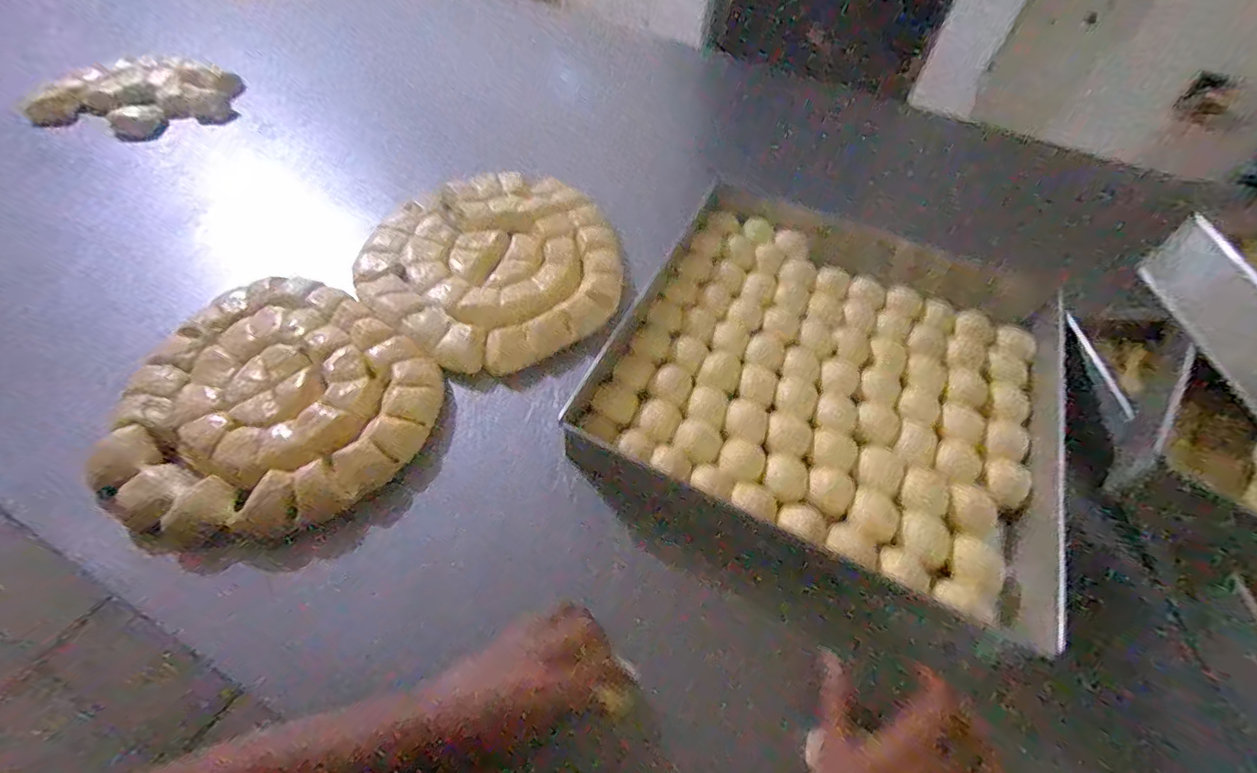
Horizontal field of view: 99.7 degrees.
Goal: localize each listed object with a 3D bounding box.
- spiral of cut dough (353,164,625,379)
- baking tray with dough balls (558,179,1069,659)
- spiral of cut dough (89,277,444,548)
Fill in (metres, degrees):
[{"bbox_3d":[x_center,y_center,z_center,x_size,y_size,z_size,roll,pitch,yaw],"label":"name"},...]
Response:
[{"bbox_3d":[-0.158,-0.147,0.633,0.281,0.033,0.293,2,55,-3],"label":"spiral of cut dough"},{"bbox_3d":[0.212,-0.033,0.558,0.417,0.064,0.448,24,57,12],"label":"baking tray with dough balls"},{"bbox_3d":[-0.342,0.018,0.503,0.273,0.037,0.254,2,55,-3],"label":"spiral of cut dough"}]

